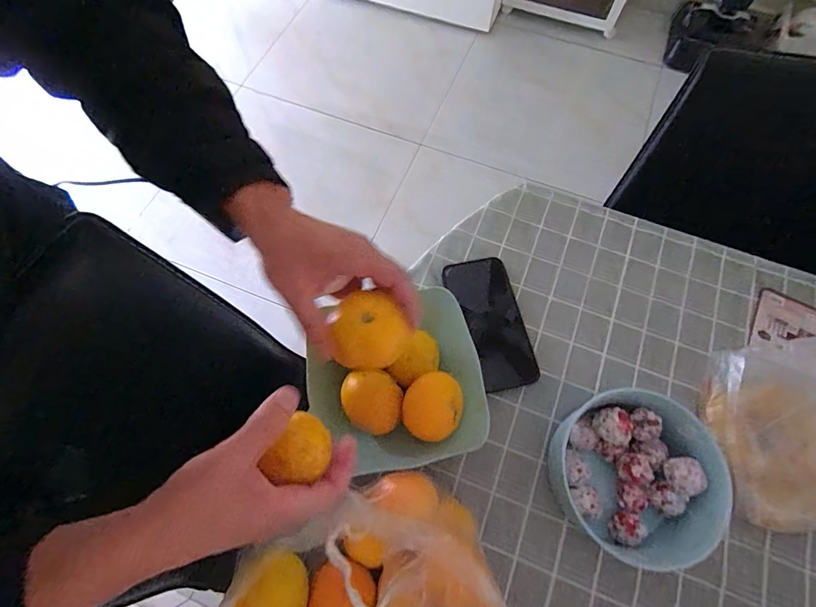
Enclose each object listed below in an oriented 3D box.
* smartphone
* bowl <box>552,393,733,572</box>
[{"bbox_3d":[0.102,0.021,0.497,0.072,0.010,0.162,-15,69,-7],"label":"smartphone"},{"bbox_3d":[0.217,0.169,0.403,0.145,0.080,0.145,0,68,-1],"label":"bowl"}]

